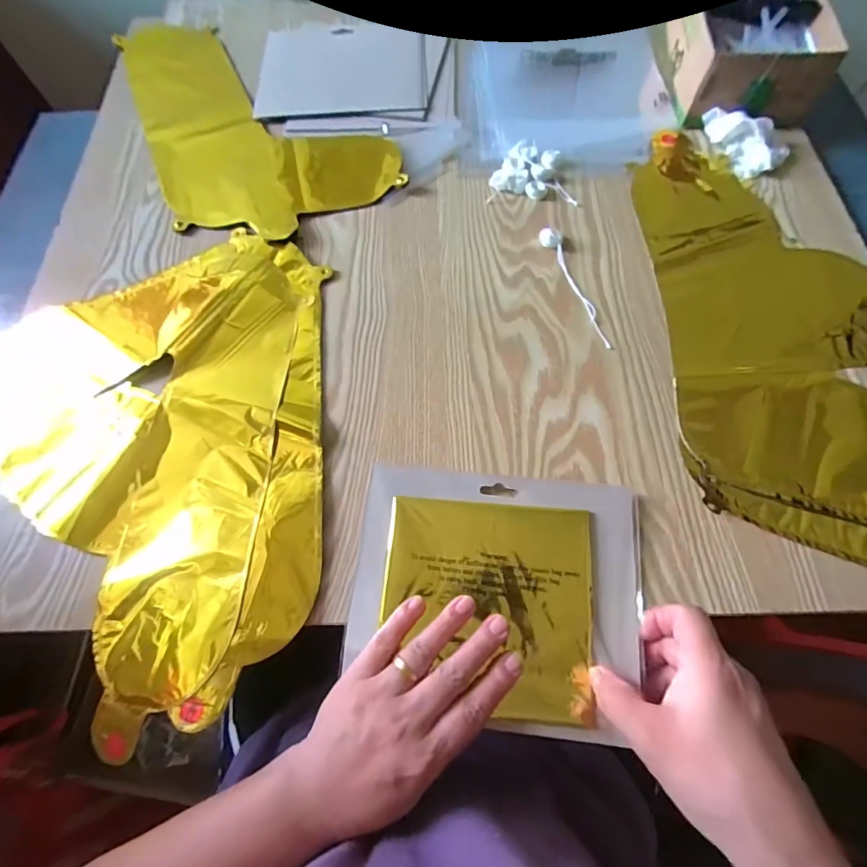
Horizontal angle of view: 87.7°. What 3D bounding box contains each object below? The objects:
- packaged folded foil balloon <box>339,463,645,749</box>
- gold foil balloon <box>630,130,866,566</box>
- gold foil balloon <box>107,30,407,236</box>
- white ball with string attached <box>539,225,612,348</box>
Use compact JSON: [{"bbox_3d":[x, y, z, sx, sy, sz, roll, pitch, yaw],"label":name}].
[{"bbox_3d":[0.044,0.106,0.311,0.190,0.016,0.163,6,66,5],"label":"packaged folded foil balloon"},{"bbox_3d":[0.303,-0.101,0.387,0.202,0.013,0.425,2,66,3],"label":"gold foil balloon"},{"bbox_3d":[-0.220,-0.369,0.521,0.226,0.024,0.386,-28,68,-10],"label":"gold foil balloon"},{"bbox_3d":[0.132,-0.136,0.409,0.016,0.014,0.134,-20,67,-6],"label":"white ball with string attached"}]

